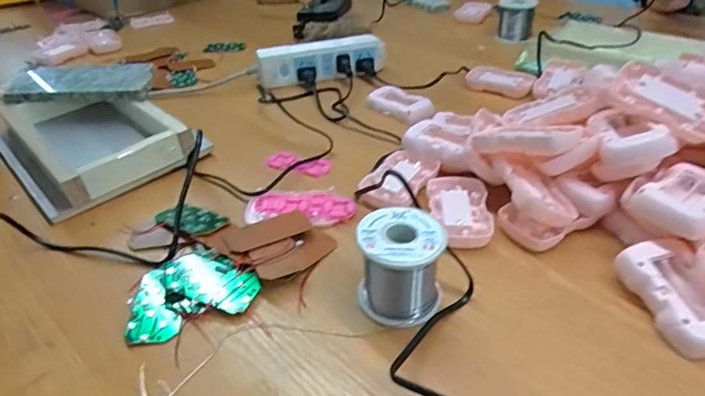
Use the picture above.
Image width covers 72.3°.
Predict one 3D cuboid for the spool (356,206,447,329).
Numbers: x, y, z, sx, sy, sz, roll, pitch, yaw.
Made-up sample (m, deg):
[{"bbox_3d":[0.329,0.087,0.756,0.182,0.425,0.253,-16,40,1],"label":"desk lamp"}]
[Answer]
[{"bbox_3d":[0.035,0.050,0.353,0.059,0.062,0.062,-2,36,1],"label":"spool"}]

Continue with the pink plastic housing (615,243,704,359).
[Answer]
[{"bbox_3d":[0.233,0.070,0.342,0.048,0.036,0.081,-9,37,-8],"label":"pink plastic housing"}]

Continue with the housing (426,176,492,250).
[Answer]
[{"bbox_3d":[0.096,0.012,0.435,0.052,0.012,0.092,0,36,3],"label":"housing"}]

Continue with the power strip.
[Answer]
[{"bbox_3d":[-0.039,-0.199,0.707,0.194,0.050,0.045,-14,38,-15],"label":"power strip"}]

